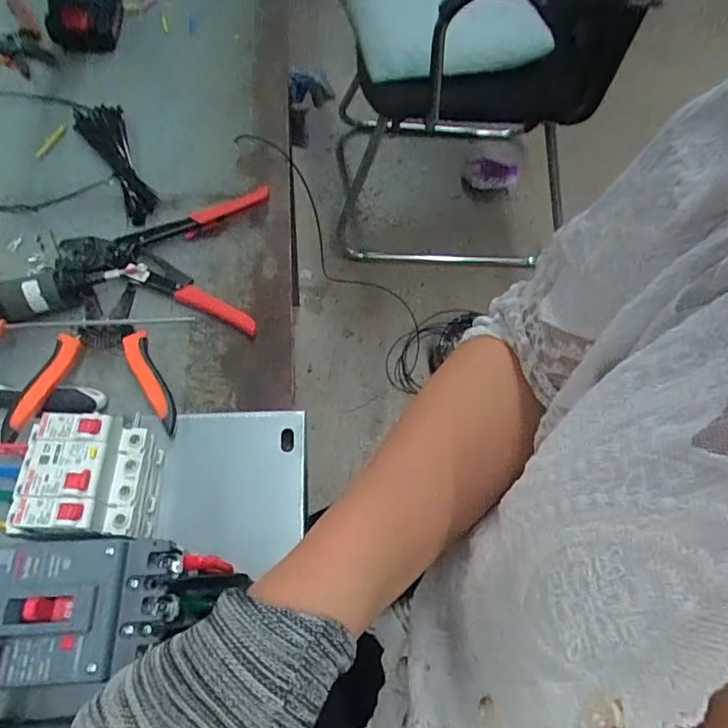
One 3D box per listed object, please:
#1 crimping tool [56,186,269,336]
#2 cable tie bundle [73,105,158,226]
[{"bbox_3d":[-0.189,-0.104,0.486,0.183,0.020,0.155,1,63,-4],"label":"crimping tool"},{"bbox_3d":[-0.253,-0.213,0.540,0.047,0.017,0.181,-25,67,-16],"label":"cable tie bundle"}]

